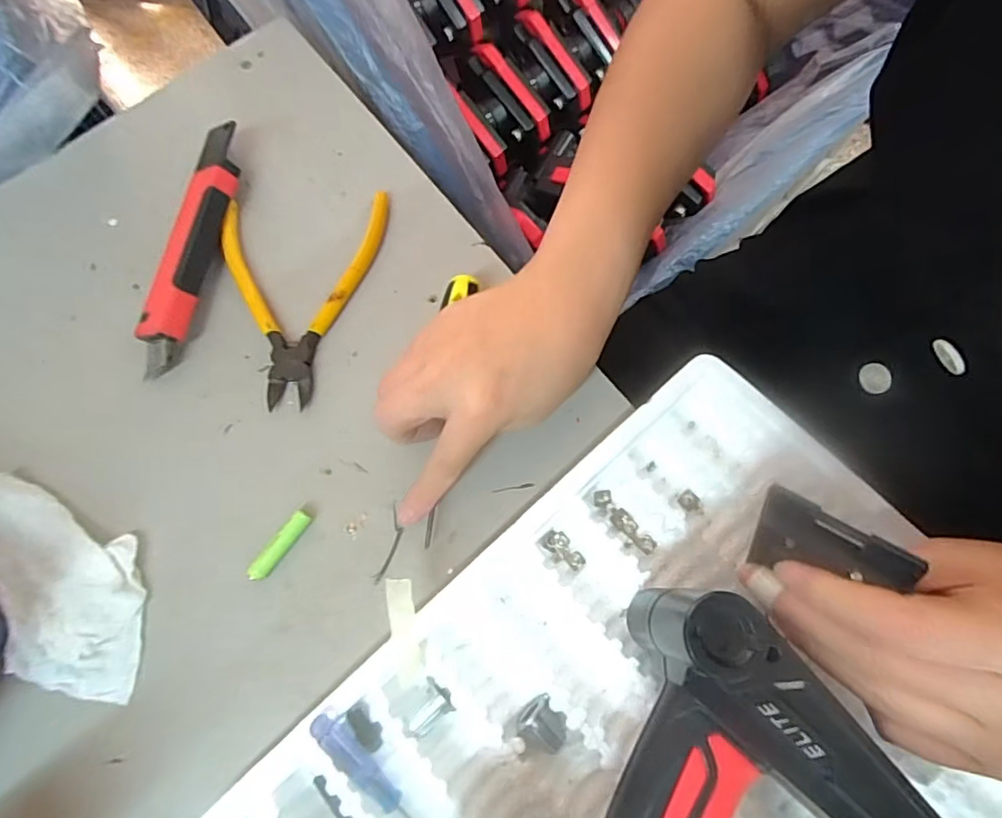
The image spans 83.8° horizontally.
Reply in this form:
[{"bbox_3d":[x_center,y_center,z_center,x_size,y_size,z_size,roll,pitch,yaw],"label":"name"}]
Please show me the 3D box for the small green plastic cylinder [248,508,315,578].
[{"bbox_3d":[-0.121,0.075,0.308,0.012,0.013,0.044,38,79,11],"label":"small green plastic cylinder"}]

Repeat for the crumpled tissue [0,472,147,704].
[{"bbox_3d":[-0.249,0.097,0.305,0.133,0.013,0.082,23,76,8],"label":"crumpled tissue"}]

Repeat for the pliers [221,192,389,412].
[{"bbox_3d":[-0.125,-0.071,0.349,0.103,0.010,0.140,-2,74,1],"label":"pliers"}]

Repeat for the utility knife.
[{"bbox_3d":[-0.192,-0.102,0.352,0.031,0.025,0.162,9,75,5],"label":"utility knife"}]

